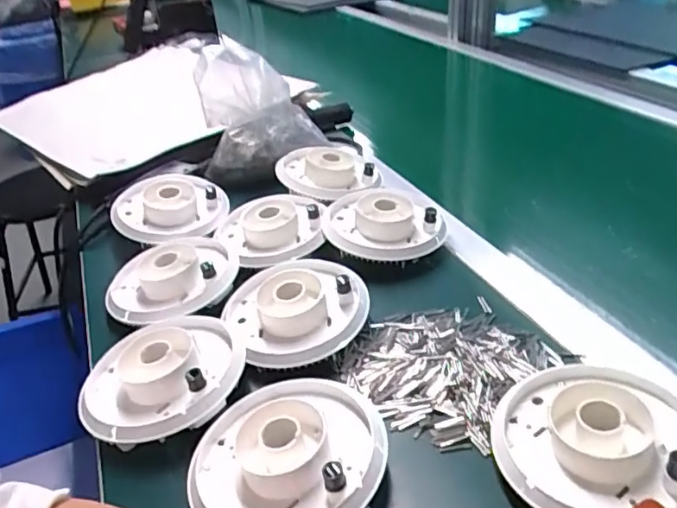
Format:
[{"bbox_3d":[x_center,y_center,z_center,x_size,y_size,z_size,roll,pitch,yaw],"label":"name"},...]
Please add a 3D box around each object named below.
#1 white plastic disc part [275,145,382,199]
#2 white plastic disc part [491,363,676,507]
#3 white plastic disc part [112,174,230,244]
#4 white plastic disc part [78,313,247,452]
[{"bbox_3d":[-0.013,-0.094,0.669,0.120,0.034,0.112,-4,33,4],"label":"white plastic disc part"},{"bbox_3d":[0.160,0.110,0.351,0.122,0.036,0.117,9,36,22],"label":"white plastic disc part"},{"bbox_3d":[-0.188,-0.057,0.636,0.122,0.032,0.133,-16,34,-15],"label":"white plastic disc part"},{"bbox_3d":[-0.133,0.091,0.433,0.120,0.047,0.117,-13,33,-10],"label":"white plastic disc part"}]

